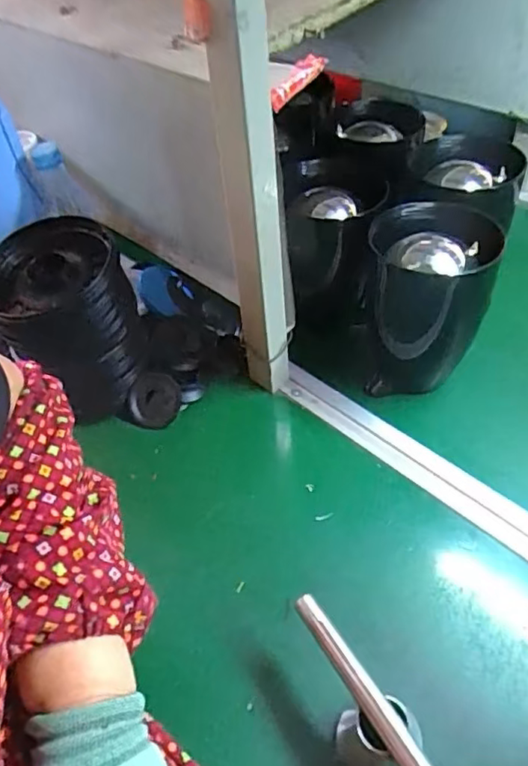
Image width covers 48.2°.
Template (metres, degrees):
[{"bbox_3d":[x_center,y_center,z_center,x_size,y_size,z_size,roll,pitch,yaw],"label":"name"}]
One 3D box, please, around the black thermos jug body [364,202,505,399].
[{"bbox_3d":[0.176,-0.083,0.645,0.119,0.181,0.118,-2,46,2],"label":"black thermos jug body"}]

